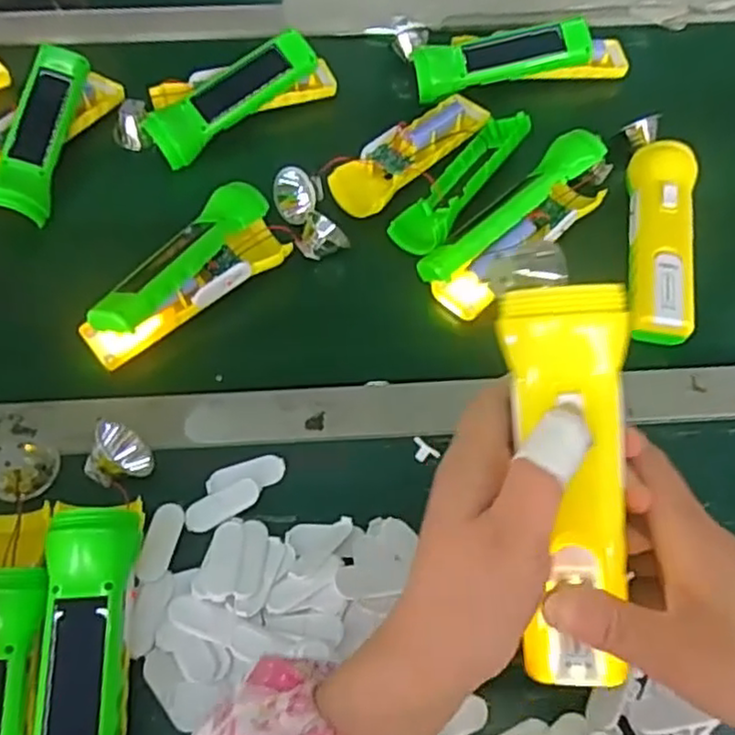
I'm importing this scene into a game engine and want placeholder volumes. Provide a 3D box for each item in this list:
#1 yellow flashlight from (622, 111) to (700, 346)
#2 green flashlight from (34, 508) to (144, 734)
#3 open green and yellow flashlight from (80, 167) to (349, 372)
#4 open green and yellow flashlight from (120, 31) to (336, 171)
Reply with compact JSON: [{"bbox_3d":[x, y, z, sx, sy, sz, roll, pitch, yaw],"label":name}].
[{"bbox_3d":[0.230,-0.118,0.536,0.045,0.036,0.215,8,59,5],"label":"yellow flashlight"},{"bbox_3d":[-0.151,0.155,0.359,0.046,0.037,0.167,-3,59,-1],"label":"green flashlight"},{"bbox_3d":[-0.118,-0.087,0.515,0.217,0.048,0.079,-33,64,-18],"label":"open green and yellow flashlight"},{"bbox_3d":[-0.125,-0.247,0.604,0.194,0.045,0.077,-28,63,-16],"label":"open green and yellow flashlight"}]

